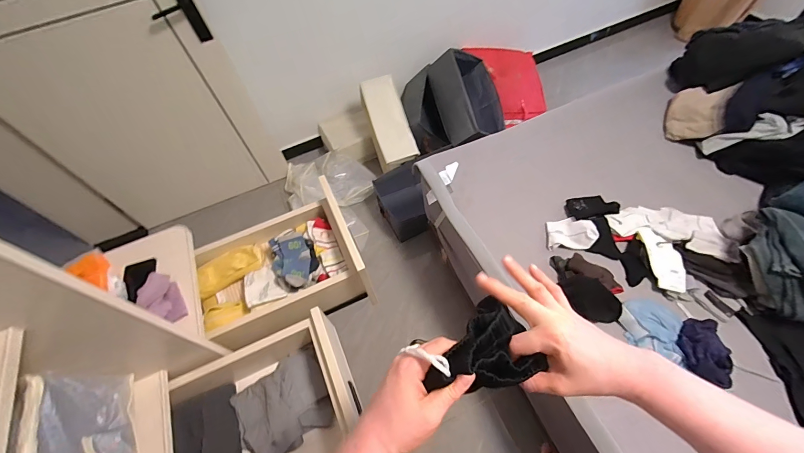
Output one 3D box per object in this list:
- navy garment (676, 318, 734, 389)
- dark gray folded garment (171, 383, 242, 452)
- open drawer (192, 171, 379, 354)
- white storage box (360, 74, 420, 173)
[{"bbox_3d":[0.731,0.300,0.856,0.093,0.070,0.156,2,56,10],"label":"navy garment"},{"bbox_3d":[-0.410,0.458,0.742,0.088,0.109,0.228,-20,55,-5],"label":"dark gray folded garment"},{"bbox_3d":[-0.320,0.103,0.897,0.403,0.156,0.324,-26,56,-9],"label":"open drawer"},{"bbox_3d":[-0.080,-0.509,1.804,0.180,0.244,0.431,-19,95,-9],"label":"white storage box"}]

